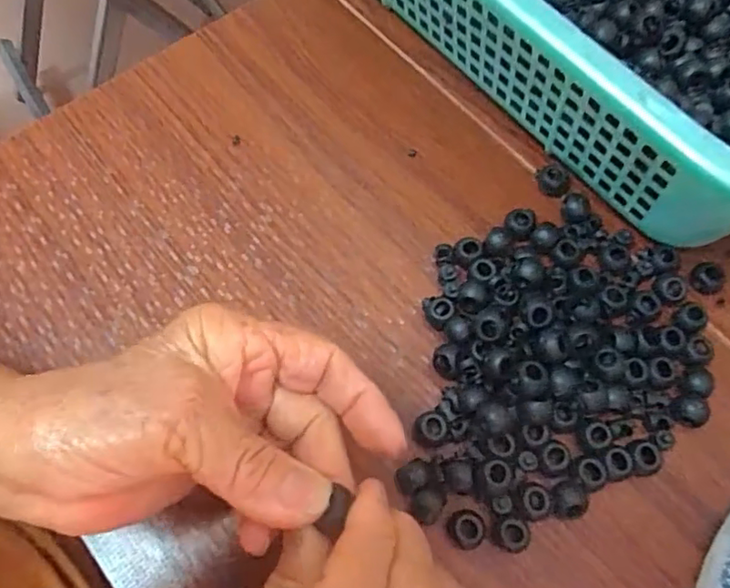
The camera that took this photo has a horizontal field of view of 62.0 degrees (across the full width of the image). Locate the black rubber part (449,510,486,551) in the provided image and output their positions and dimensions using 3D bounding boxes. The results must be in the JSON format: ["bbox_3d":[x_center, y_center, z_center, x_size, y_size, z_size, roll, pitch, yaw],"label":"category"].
[{"bbox_3d":[0.042,0.099,0.255,0.015,0.013,0.015,-11,68,-5],"label":"black rubber part"}]

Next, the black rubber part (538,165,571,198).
[{"bbox_3d":[0.102,-0.061,0.327,0.017,0.009,0.016,0,67,-1],"label":"black rubber part"}]

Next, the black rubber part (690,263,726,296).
[{"bbox_3d":[0.172,-0.008,0.305,0.015,0.007,0.014,0,67,-1],"label":"black rubber part"}]

